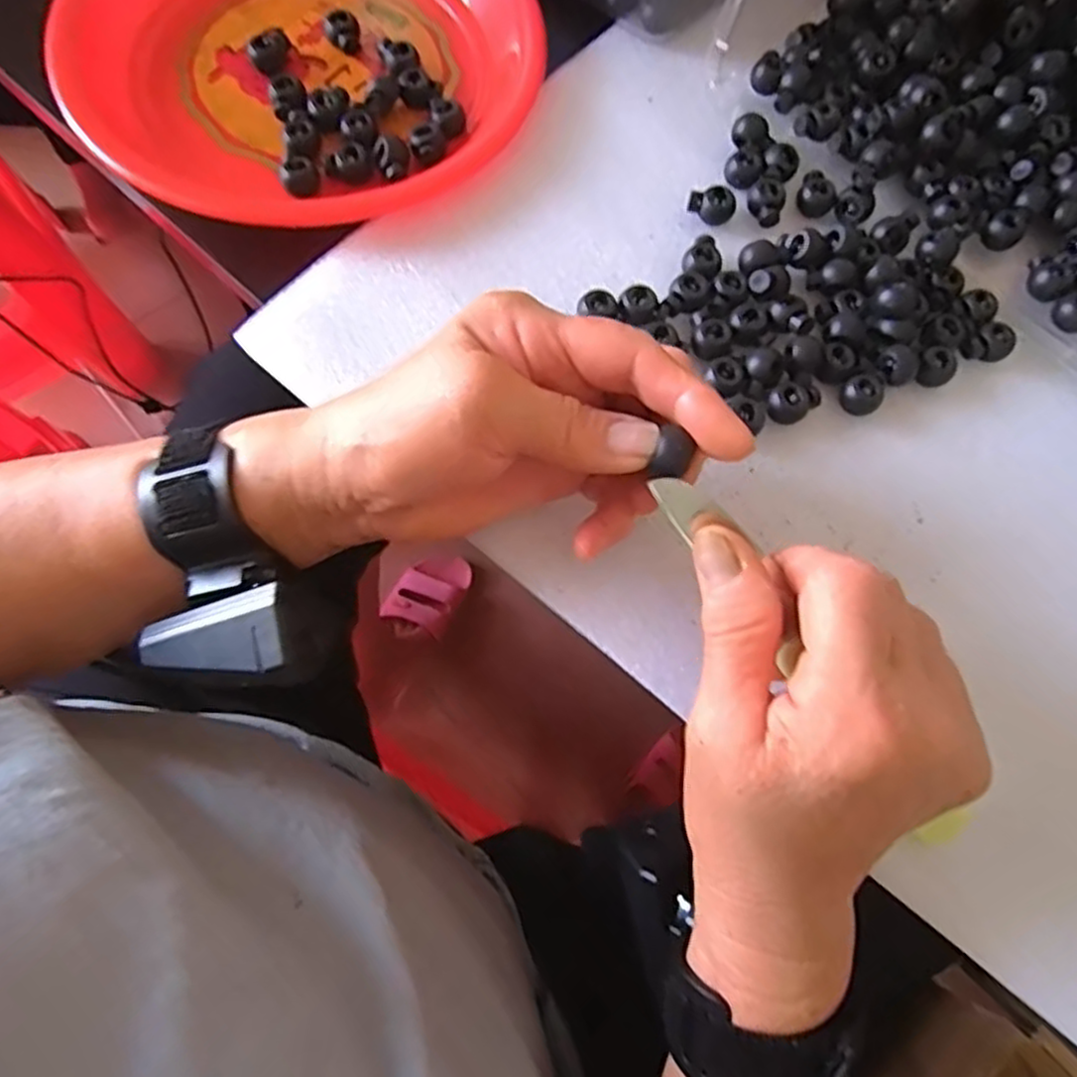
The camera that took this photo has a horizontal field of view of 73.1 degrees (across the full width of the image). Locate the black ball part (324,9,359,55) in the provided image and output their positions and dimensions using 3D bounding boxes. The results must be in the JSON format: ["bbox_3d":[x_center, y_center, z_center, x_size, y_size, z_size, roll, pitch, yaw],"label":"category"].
[{"bbox_3d":[-0.100,-0.258,0.370,0.017,0.011,0.018,0,76,1],"label":"black ball part"}]

